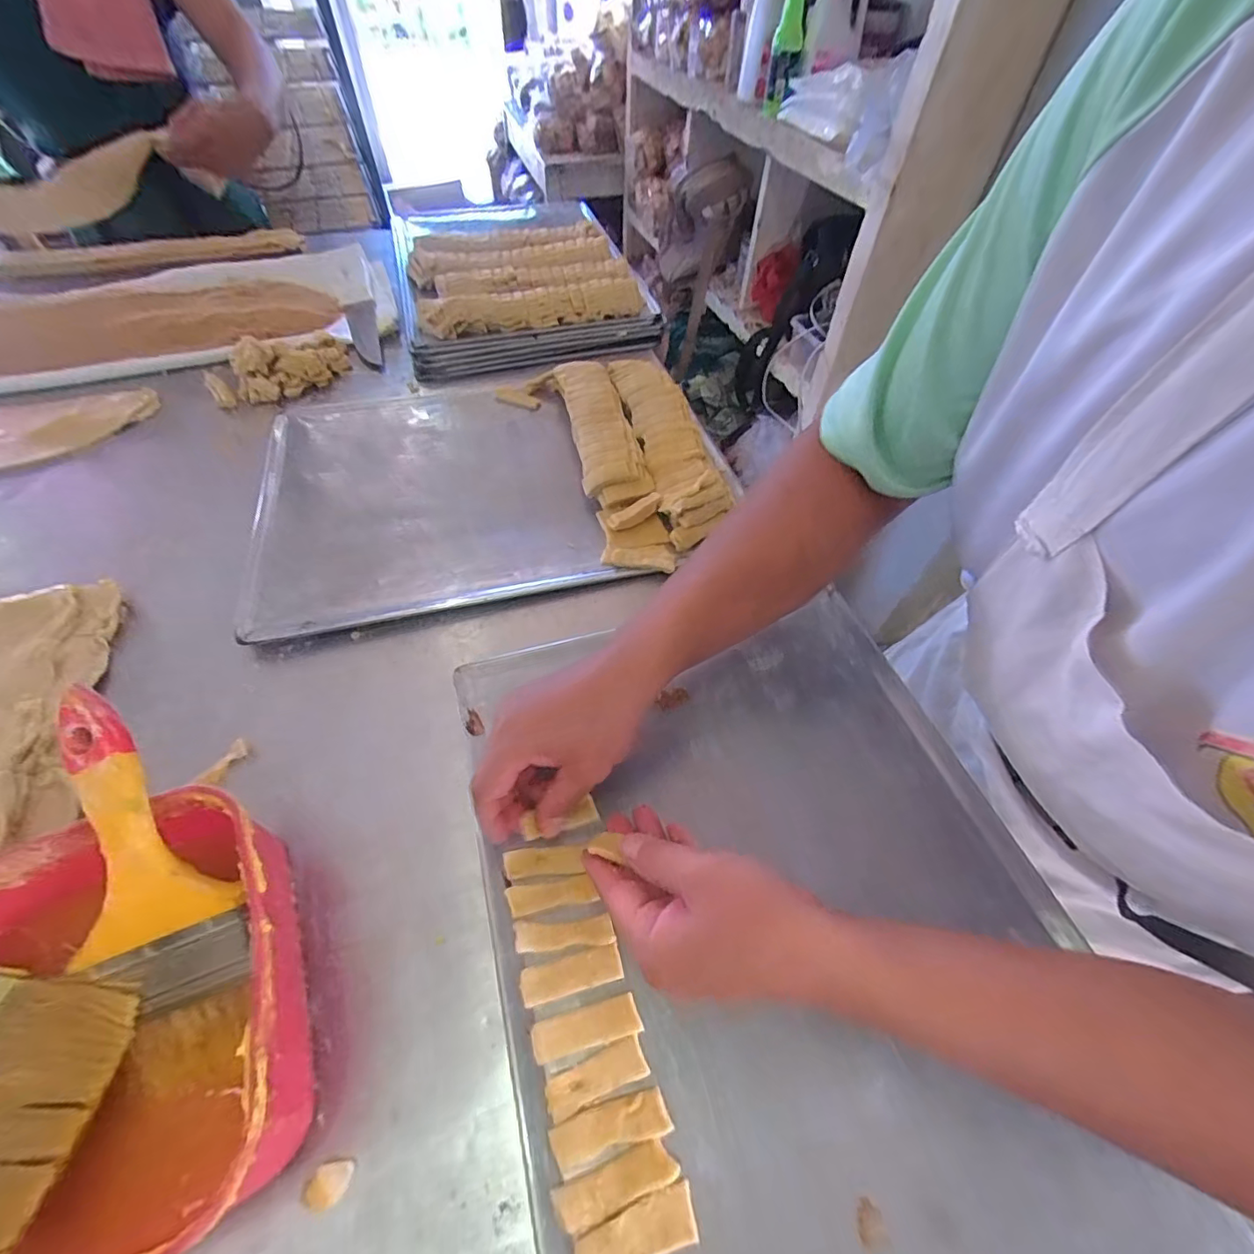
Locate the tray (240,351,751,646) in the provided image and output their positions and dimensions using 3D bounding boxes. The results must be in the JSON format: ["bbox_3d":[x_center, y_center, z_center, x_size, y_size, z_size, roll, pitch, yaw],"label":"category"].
[{"bbox_3d":[-0.143,-0.169,0.545,0.439,0.041,0.348,-11,56,-8],"label":"tray"}]

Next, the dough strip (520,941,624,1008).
[{"bbox_3d":[-0.031,0.197,0.301,0.057,0.004,0.018,-13,56,-9],"label":"dough strip"}]

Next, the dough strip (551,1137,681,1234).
[{"bbox_3d":[-0.005,0.265,0.253,0.058,0.004,0.017,-16,57,-12],"label":"dough strip"}]

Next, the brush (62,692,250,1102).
[{"bbox_3d":[-0.246,0.131,0.273,0.075,0.017,0.206,-23,85,-16],"label":"brush"}]

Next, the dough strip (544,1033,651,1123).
[{"bbox_3d":[-0.016,0.233,0.276,0.053,0.004,0.018,-18,57,-12],"label":"dough strip"}]

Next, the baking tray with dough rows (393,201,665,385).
[{"bbox_3d":[-0.172,-0.546,0.803,0.337,0.048,0.495,-14,56,-12],"label":"baking tray with dough rows"}]

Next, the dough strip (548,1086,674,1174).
[{"bbox_3d":[-0.008,0.249,0.264,0.059,0.004,0.019,-12,56,-9],"label":"dough strip"}]

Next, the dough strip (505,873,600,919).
[{"bbox_3d":[-0.047,0.163,0.324,0.052,0.004,0.017,-9,55,-7],"label":"dough strip"}]

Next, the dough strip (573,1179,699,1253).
[{"bbox_3d":[0.005,0.279,0.242,0.055,0.004,0.021,-16,57,-12],"label":"dough strip"}]

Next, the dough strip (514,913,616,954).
[{"bbox_3d":[-0.037,0.180,0.311,0.058,0.004,0.016,-4,55,-3],"label":"dough strip"}]

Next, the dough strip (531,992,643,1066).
[{"bbox_3d":[-0.022,0.217,0.288,0.058,0.004,0.018,-12,56,-9],"label":"dough strip"}]

